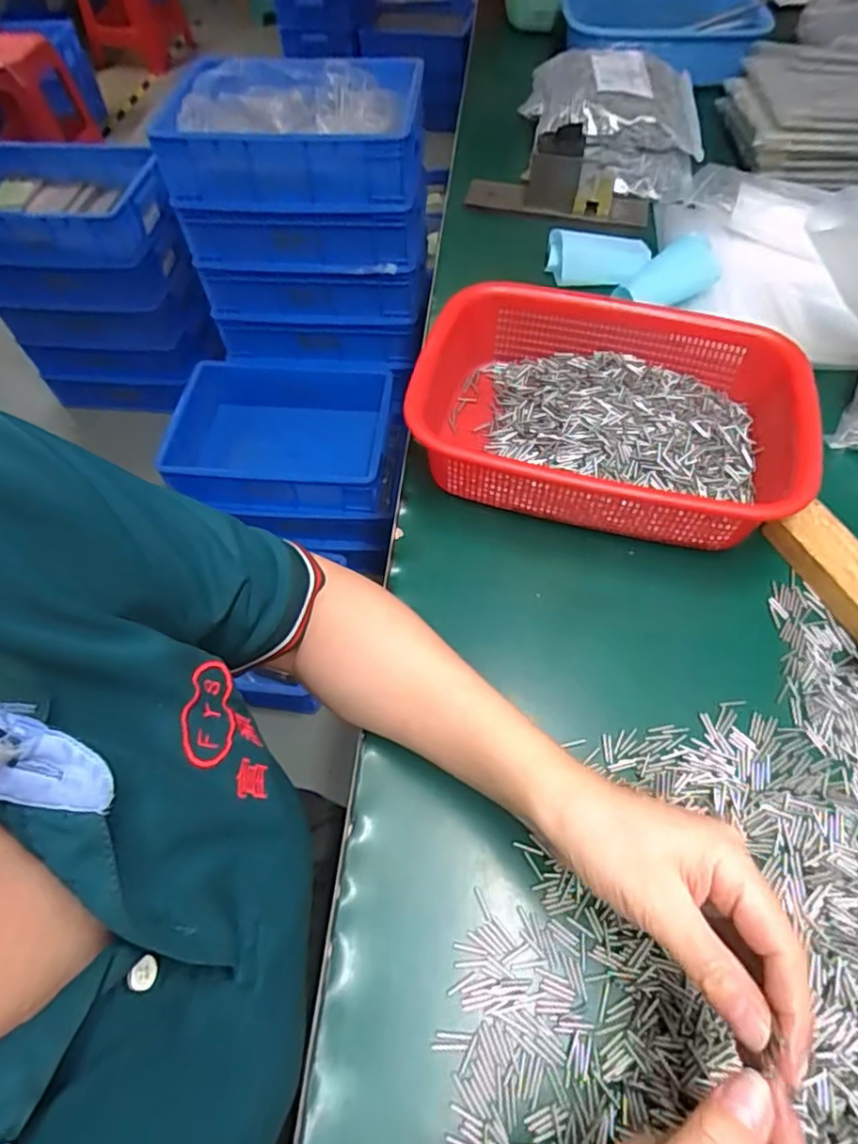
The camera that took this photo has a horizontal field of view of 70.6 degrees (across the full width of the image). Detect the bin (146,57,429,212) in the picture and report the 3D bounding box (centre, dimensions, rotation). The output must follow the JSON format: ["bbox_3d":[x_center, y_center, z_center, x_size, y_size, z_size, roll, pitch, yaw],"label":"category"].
[{"bbox_3d":[-0.218,-0.745,1.029,0.400,0.120,0.290,3,58,5],"label":"bin"}]

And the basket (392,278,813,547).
[{"bbox_3d":[0.134,-0.125,0.483,0.290,0.072,0.208,13,59,11],"label":"basket"}]

